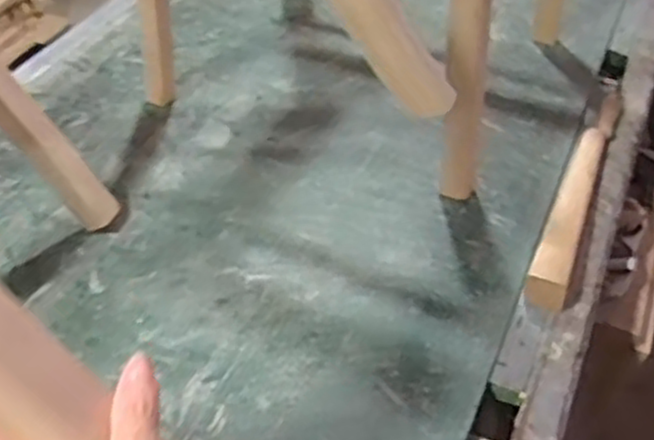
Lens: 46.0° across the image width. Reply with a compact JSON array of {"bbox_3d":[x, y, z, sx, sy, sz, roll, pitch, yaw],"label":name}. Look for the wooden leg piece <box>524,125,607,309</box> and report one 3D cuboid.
[{"bbox_3d":[0.296,-0.022,0.941,0.049,0.055,0.330,16,47,16],"label":"wooden leg piece"}]

